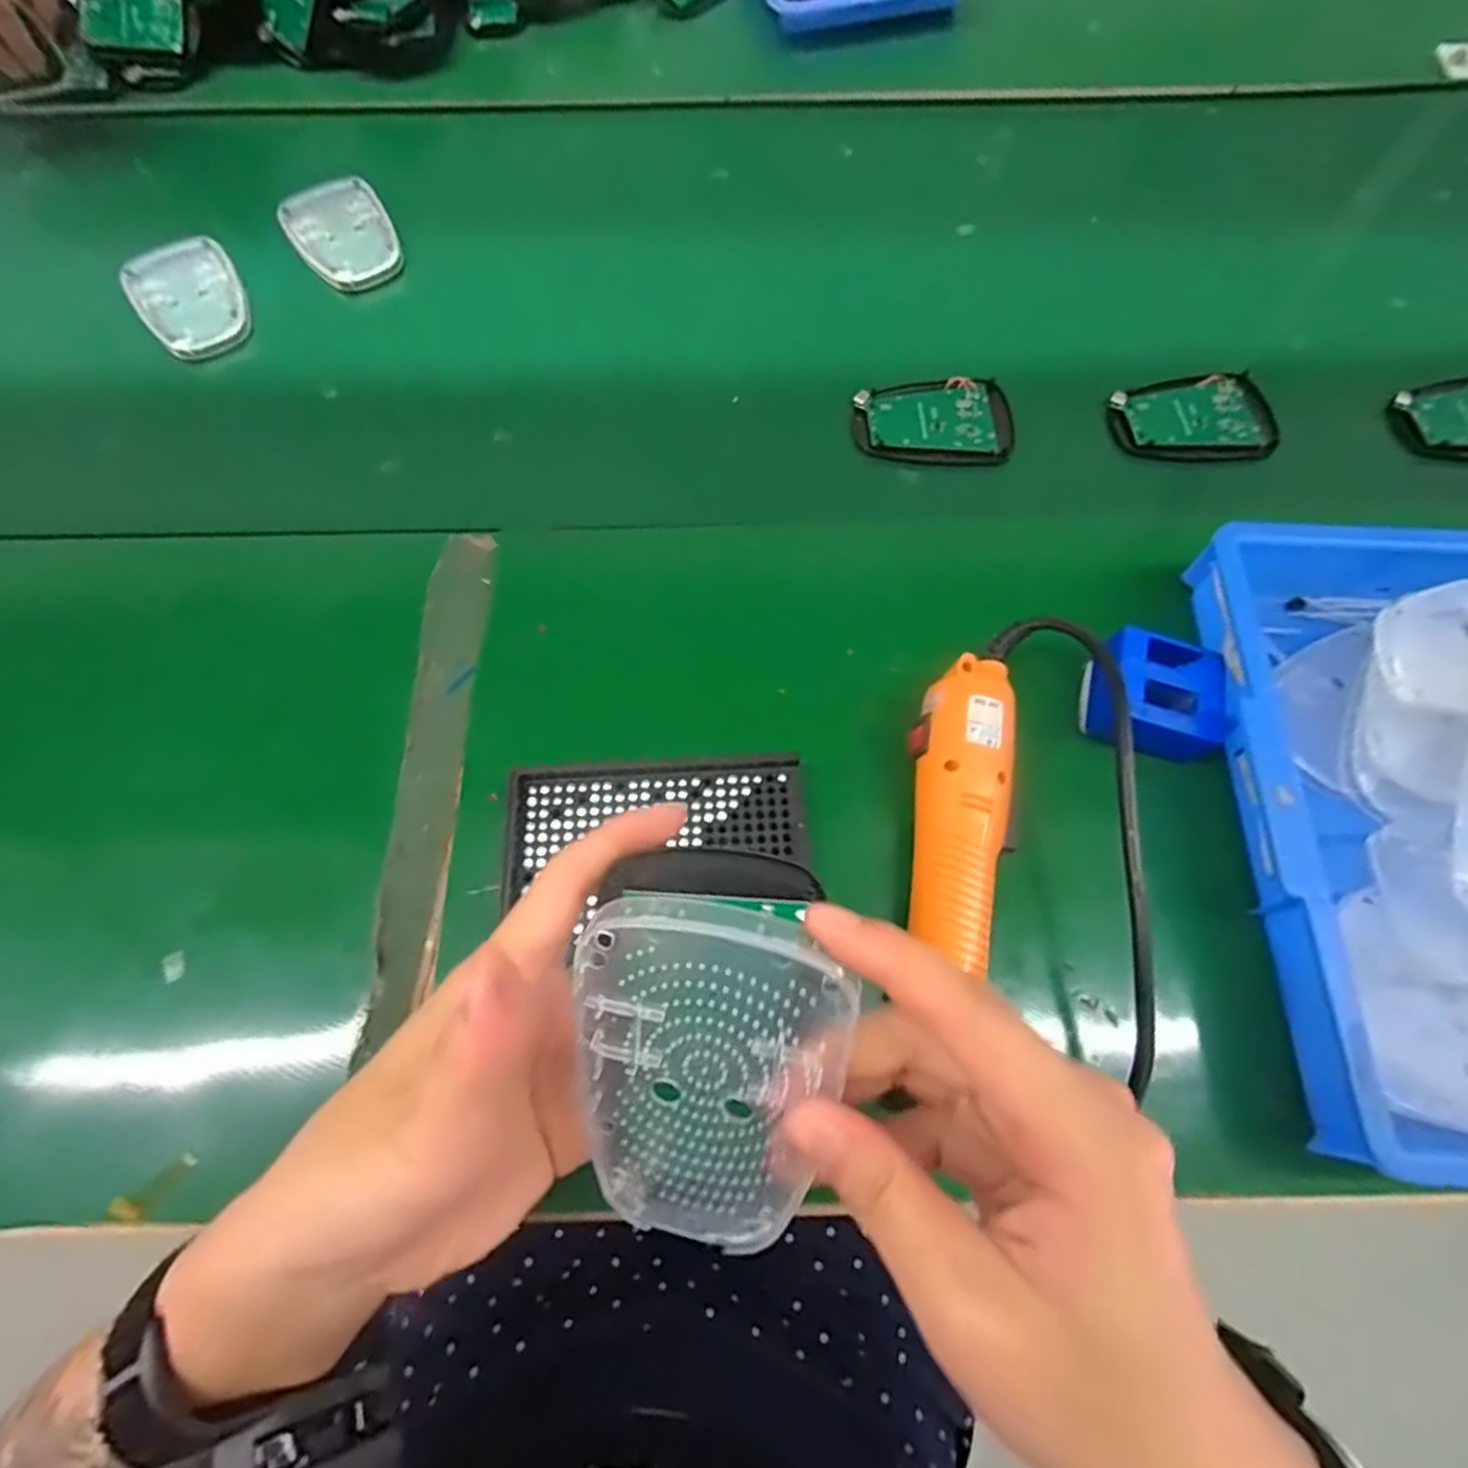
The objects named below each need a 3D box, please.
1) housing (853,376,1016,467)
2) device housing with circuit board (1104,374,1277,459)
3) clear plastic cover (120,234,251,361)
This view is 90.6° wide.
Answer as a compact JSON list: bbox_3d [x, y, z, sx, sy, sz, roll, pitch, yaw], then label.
[{"bbox_3d":[0.125,-0.196,0.456,0.094,0.012,0.064,-4,69,-3],"label":"housing"},{"bbox_3d":[0.284,-0.199,0.453,0.092,0.013,0.058,-2,69,-2],"label":"device housing with circuit board"},{"bbox_3d":[-0.372,-0.299,0.496,0.067,0.014,0.101,-32,72,-13],"label":"clear plastic cover"}]

